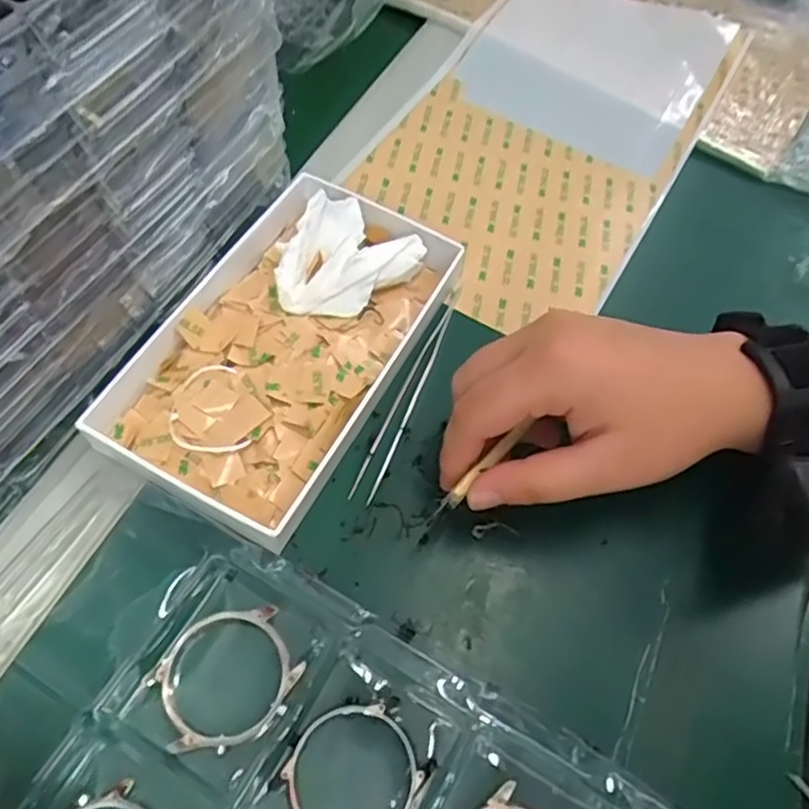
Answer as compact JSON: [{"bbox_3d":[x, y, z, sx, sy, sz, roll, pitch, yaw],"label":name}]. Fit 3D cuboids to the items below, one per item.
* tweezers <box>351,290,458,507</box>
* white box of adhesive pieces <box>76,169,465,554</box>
[{"bbox_3d":[0.005,-0.010,0.323,0.010,0.006,0.127,21,62,8],"label":"tweezers"},{"bbox_3d":[-0.056,-0.030,0.318,0.105,0.029,0.175,26,62,10],"label":"white box of adhesive pieces"}]

